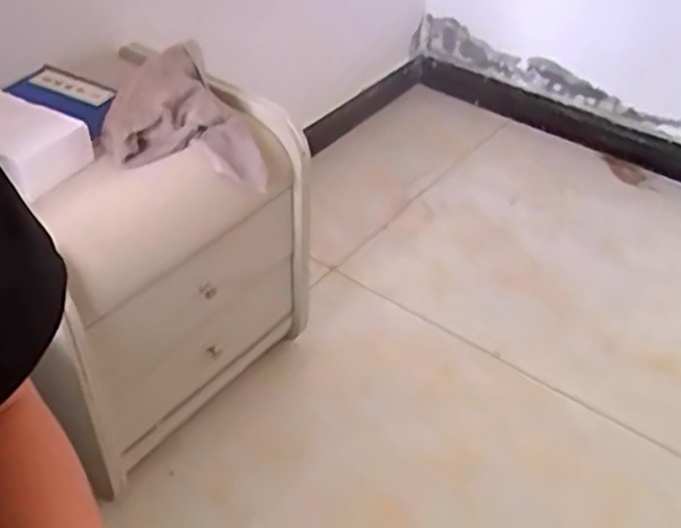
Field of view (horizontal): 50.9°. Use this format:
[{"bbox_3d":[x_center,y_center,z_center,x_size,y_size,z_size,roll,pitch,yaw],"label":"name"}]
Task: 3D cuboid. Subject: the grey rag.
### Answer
[{"bbox_3d":[-0.210,-0.202,0.977,0.199,0.129,0.155,-3,42,-5],"label":"grey rag"}]

